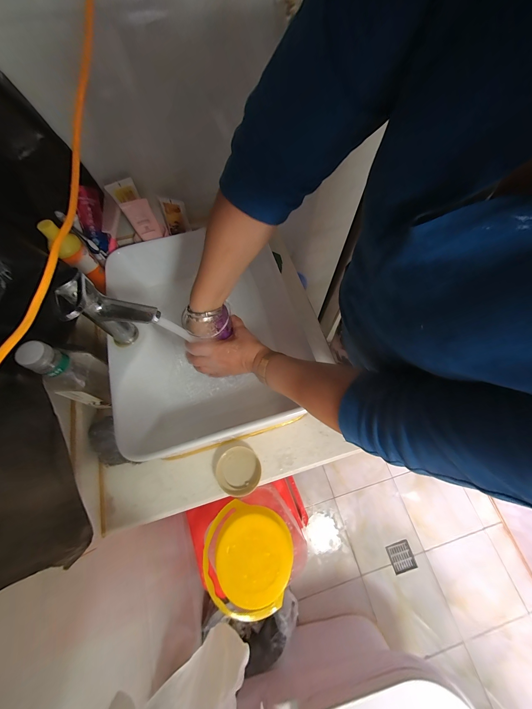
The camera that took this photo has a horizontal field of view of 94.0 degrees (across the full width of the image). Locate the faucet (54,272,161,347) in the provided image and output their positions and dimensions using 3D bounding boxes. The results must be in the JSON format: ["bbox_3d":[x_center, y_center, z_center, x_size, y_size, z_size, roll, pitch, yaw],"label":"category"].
[{"bbox_3d":[-0.212,-0.061,0.372,0.111,0.141,0.044,-2,68,-1],"label":"faucet"}]

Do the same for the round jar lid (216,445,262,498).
[{"bbox_3d":[-0.053,0.225,0.481,0.082,0.012,0.083,-22,69,-9],"label":"round jar lid"}]

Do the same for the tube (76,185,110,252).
[{"bbox_3d":[-0.378,-0.296,0.548,0.032,0.133,0.046,29,47,12],"label":"tube"}]

